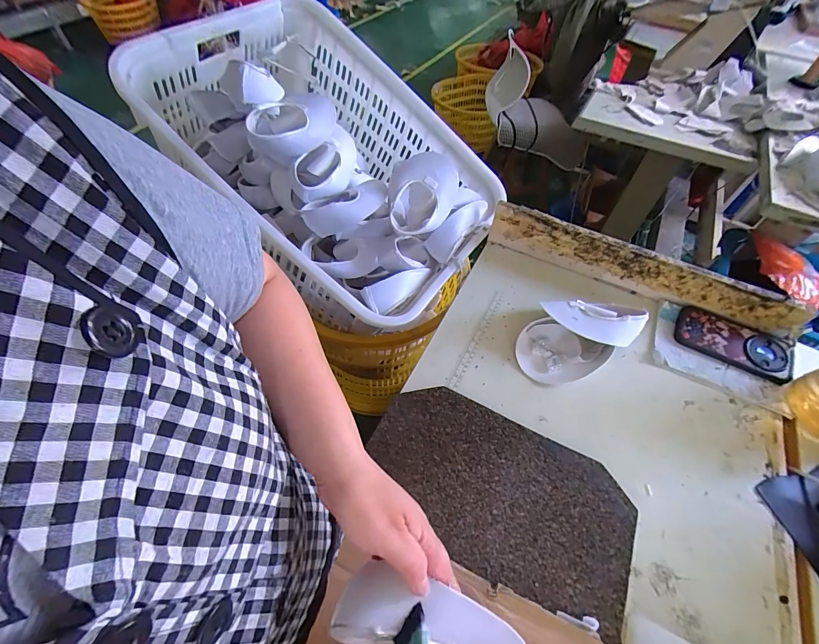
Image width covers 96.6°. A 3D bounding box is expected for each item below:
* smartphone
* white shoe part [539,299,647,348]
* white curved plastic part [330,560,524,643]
[{"bbox_3d":[0.544,0.033,0.615,0.169,0.017,0.091,25,69,17],"label":"smartphone"},{"bbox_3d":[0.300,0.001,0.595,0.155,0.057,0.087,5,54,1],"label":"white shoe part"},{"bbox_3d":[0.022,0.241,0.289,0.157,0.054,0.051,23,54,-7],"label":"white curved plastic part"}]

